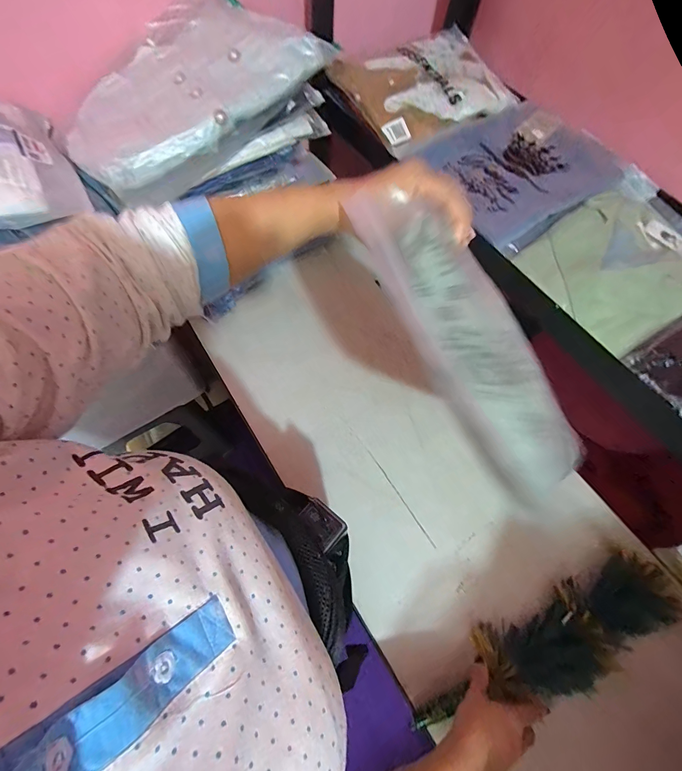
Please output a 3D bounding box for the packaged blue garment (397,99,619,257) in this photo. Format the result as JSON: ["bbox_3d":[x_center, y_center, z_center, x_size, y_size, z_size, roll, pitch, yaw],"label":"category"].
[{"bbox_3d":[0.340,-0.419,0.674,0.359,0.033,0.276,-33,70,-17],"label":"packaged blue garment"}]

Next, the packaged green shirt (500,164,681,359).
[{"bbox_3d":[0.475,-0.215,0.583,0.368,0.031,0.260,-25,67,-14],"label":"packaged green shirt"}]

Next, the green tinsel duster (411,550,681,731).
[{"bbox_3d":[0.285,0.361,0.480,0.389,0.059,0.100,-23,67,-7],"label":"green tinsel duster"}]

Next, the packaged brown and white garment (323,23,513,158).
[{"bbox_3d":[0.185,-0.631,0.732,0.362,0.058,0.251,-30,69,-16],"label":"packaged brown and white garment"}]

